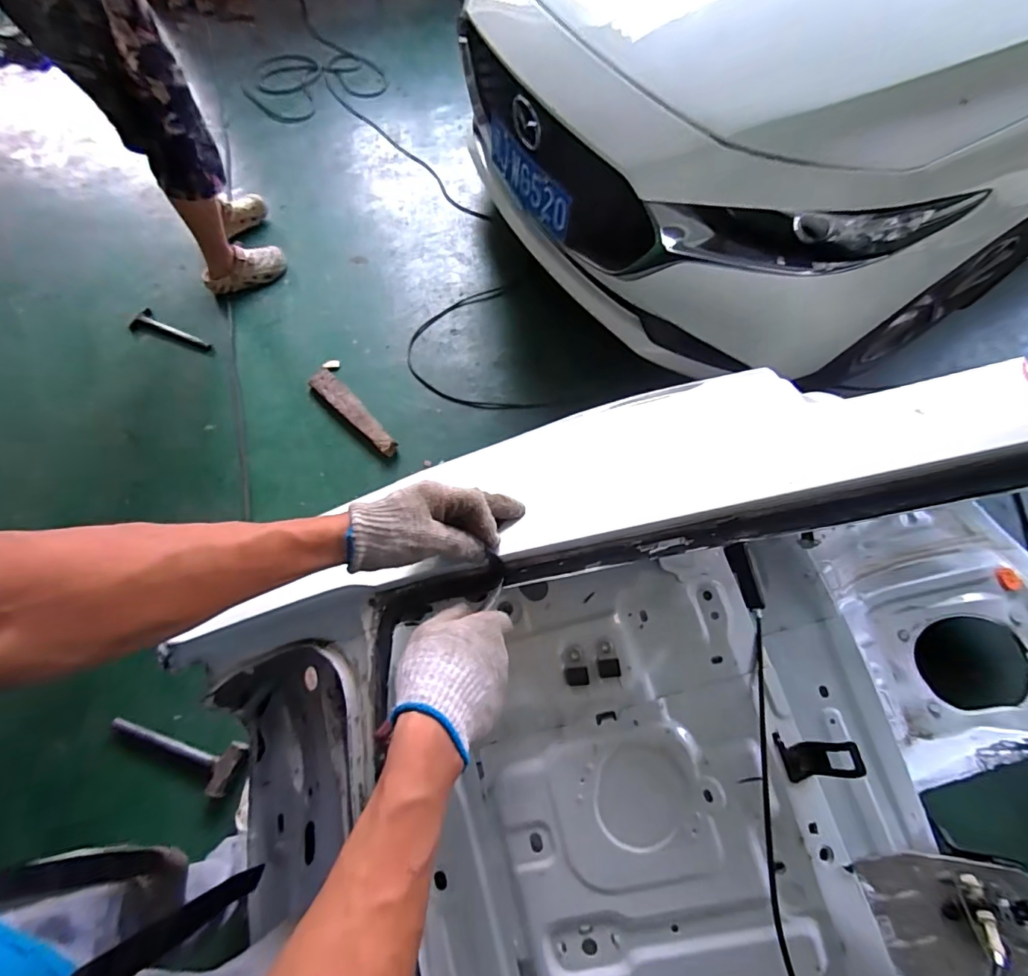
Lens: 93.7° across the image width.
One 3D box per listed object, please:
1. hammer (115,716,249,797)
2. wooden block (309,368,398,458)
[{"bbox_3d":[-0.748,0.562,1.073,0.301,0.033,0.105,24,66,8],"label":"hammer"},{"bbox_3d":[-0.480,-0.232,1.459,0.372,0.044,0.073,42,70,15],"label":"wooden block"}]

